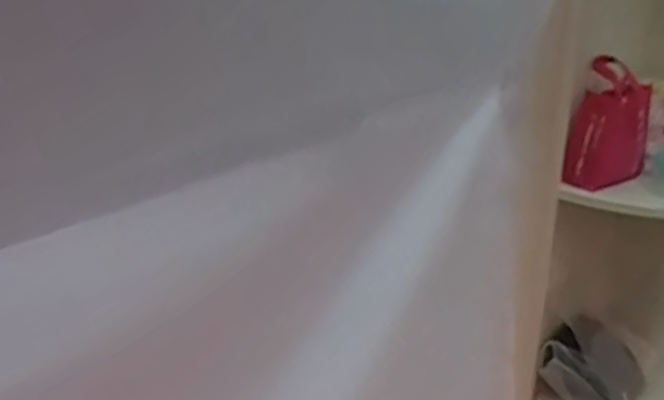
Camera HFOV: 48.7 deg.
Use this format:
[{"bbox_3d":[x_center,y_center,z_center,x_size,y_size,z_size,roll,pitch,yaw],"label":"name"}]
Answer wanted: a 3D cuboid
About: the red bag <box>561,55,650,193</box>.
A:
[{"bbox_3d":[0.663,-0.177,1.756,0.230,0.304,0.044,-16,22,-7],"label":"red bag"}]

